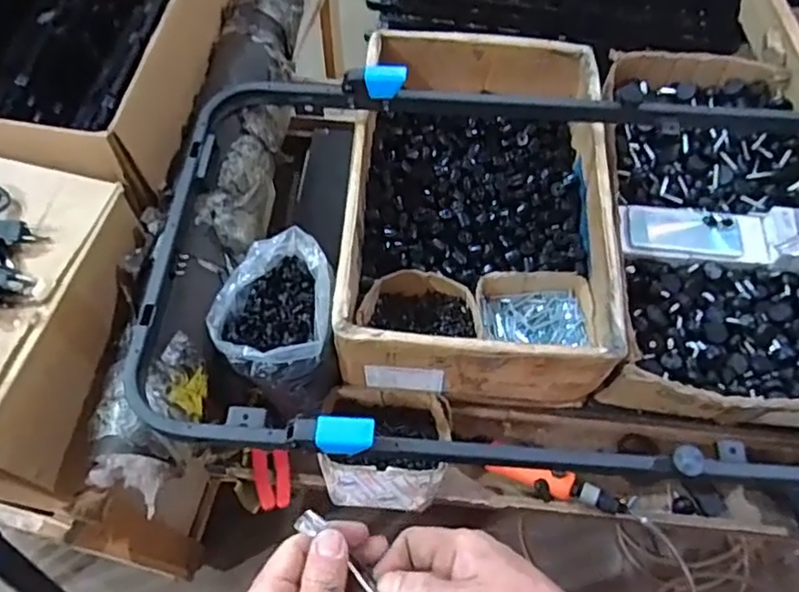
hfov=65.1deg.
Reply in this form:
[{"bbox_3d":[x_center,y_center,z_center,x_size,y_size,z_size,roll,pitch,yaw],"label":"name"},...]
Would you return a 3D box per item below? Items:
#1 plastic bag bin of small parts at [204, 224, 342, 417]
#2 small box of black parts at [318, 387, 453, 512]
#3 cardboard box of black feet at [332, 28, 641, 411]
[{"bbox_3d":[-0.155,0.038,0.815,0.148,0.144,0.198,-9,62,-5],"label":"plastic bag bin of small parts"},{"bbox_3d":[-0.020,0.194,0.810,0.169,0.082,0.153,5,62,2],"label":"small box of black parts"},{"bbox_3d":[0.113,-0.128,0.905,0.341,0.165,0.529,3,61,1],"label":"cardboard box of black feet"}]

